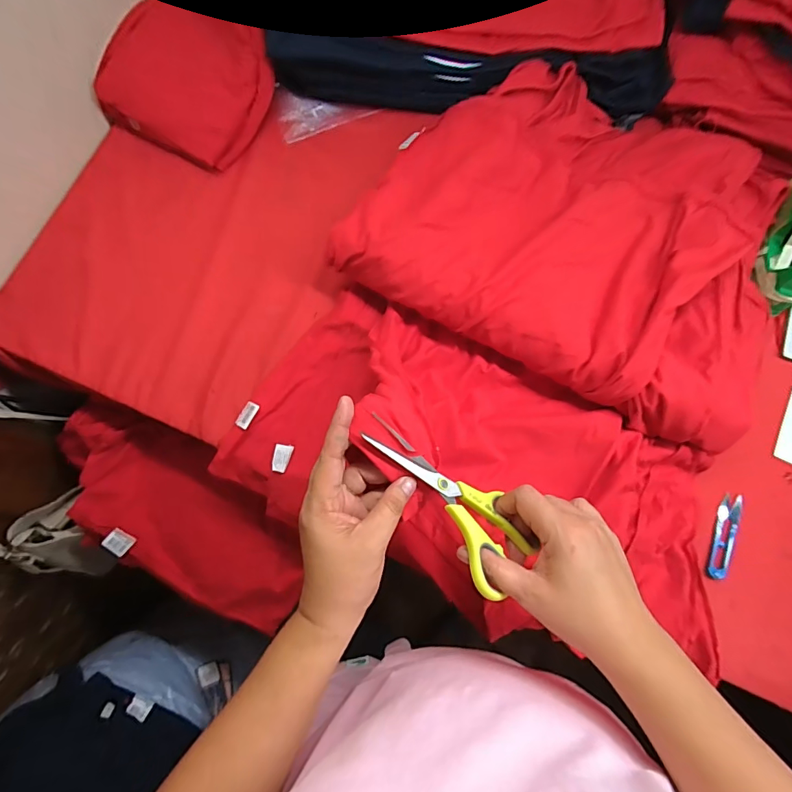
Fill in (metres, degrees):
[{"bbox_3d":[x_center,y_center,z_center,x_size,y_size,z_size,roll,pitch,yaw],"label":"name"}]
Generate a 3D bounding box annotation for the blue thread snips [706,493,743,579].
[{"bbox_3d":[0.399,0.169,0.531,0.028,0.013,0.107,25,75,5],"label":"blue thread snips"}]

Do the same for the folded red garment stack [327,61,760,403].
[{"bbox_3d":[0.209,-0.227,0.559,0.416,0.099,0.428,32,76,7],"label":"folded red garment stack"}]

